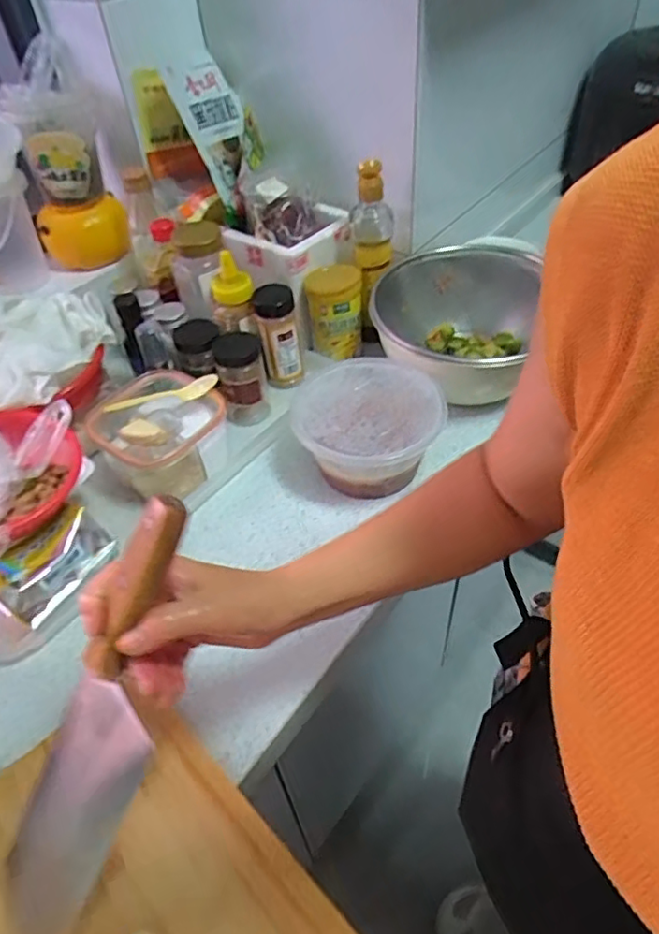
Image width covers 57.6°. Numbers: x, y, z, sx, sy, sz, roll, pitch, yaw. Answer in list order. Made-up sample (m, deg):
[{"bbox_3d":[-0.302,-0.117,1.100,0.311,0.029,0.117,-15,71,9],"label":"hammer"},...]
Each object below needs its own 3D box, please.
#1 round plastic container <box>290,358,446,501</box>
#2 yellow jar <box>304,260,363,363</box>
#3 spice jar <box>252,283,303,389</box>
[{"bbox_3d":[0.045,-0.038,0.705,0.159,0.094,0.155,-2,48,2],"label":"round plastic container"},{"bbox_3d":[0.009,-0.211,0.838,0.070,0.116,0.069,-2,48,2],"label":"yellow jar"},{"bbox_3d":[-0.068,-0.174,0.807,0.054,0.126,0.055,-11,48,-6],"label":"spice jar"}]

